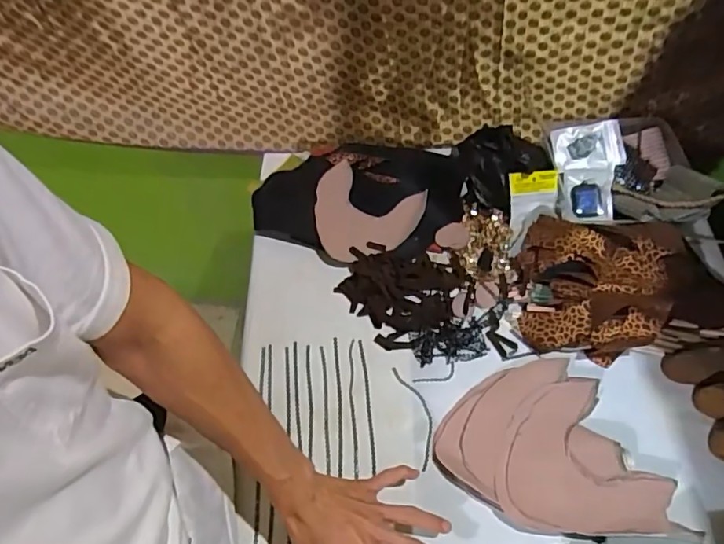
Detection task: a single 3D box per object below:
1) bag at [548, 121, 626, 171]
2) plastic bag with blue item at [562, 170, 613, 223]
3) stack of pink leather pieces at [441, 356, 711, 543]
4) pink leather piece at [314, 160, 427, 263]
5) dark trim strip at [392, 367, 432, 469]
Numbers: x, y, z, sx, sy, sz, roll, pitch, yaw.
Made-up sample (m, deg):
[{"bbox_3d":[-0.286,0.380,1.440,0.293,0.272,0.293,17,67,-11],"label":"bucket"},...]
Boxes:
[{"bbox_3d":[0.343,-0.188,0.795,0.102,0.011,0.077,-5,76,9],"label":"bag"},{"bbox_3d":[0.333,-0.111,0.773,0.071,0.008,0.078,1,88,2],"label":"plastic bag with blue item"},{"bbox_3d":[0.219,0.205,0.619,0.250,0.029,0.191,0,57,1],"label":"stack of pink leather pieces"},{"bbox_3d":[-0.001,-0.085,0.792,0.159,0.033,0.159,22,60,15],"label":"pink leather piece"},{"bbox_3d":[0.071,0.177,0.653,0.032,0.005,0.129,-13,58,-7],"label":"dark trim strip"}]

